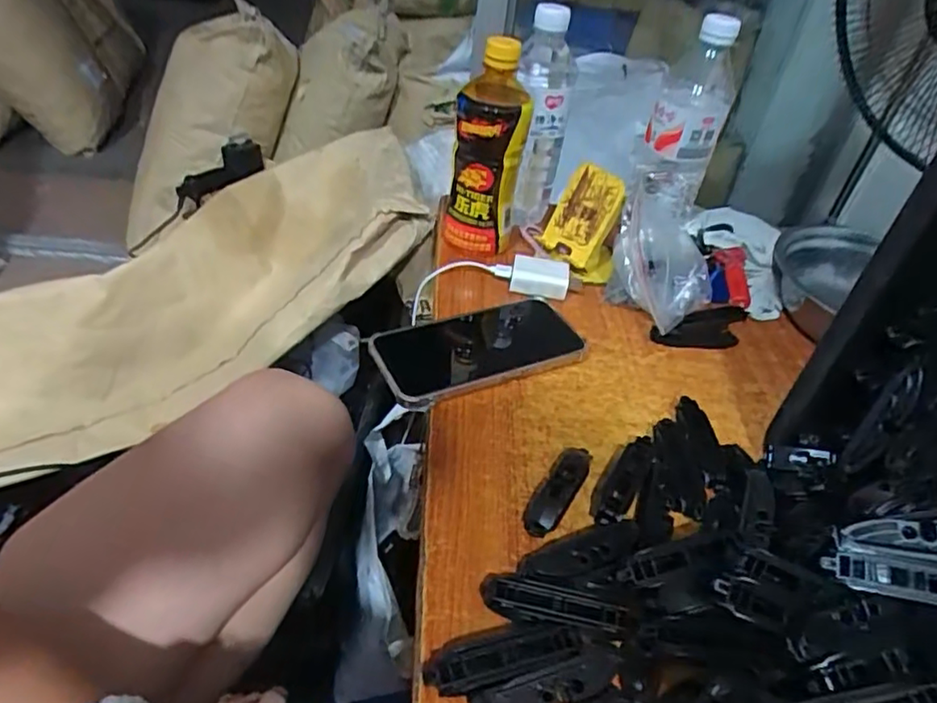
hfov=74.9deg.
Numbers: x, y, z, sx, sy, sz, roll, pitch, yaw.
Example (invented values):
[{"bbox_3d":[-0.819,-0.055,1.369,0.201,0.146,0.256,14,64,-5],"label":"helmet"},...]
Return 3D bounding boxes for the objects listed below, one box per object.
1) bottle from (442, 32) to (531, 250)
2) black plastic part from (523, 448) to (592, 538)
[{"bbox_3d":[0.018,-0.188,0.575,0.066,0.186,0.061,7,40,-1],"label":"bottle"},{"bbox_3d":[0.060,0.088,0.399,0.022,0.015,0.077,23,41,17],"label":"black plastic part"}]

